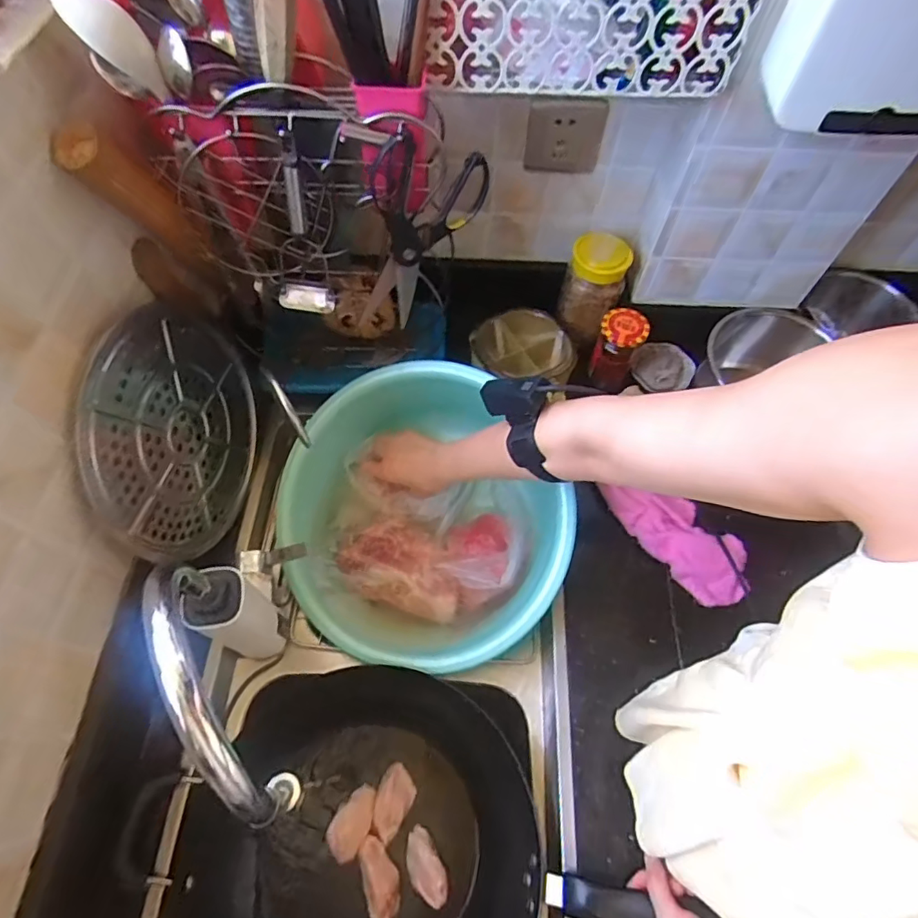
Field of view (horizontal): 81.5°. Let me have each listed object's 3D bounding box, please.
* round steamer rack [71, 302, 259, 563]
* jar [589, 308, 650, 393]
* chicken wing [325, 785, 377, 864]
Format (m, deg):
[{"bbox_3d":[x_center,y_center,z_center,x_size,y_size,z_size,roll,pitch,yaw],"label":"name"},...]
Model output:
[{"bbox_3d":[-0.307,-0.028,0.605,0.023,0.261,0.265,1,49,9],"label":"round steamer rack"},{"bbox_3d":[0.230,-0.160,0.785,0.060,0.111,0.056,1,61,-2],"label":"jar"},{"bbox_3d":[-0.121,0.417,0.612,0.040,0.017,0.074,29,64,13],"label":"chicken wing"}]

